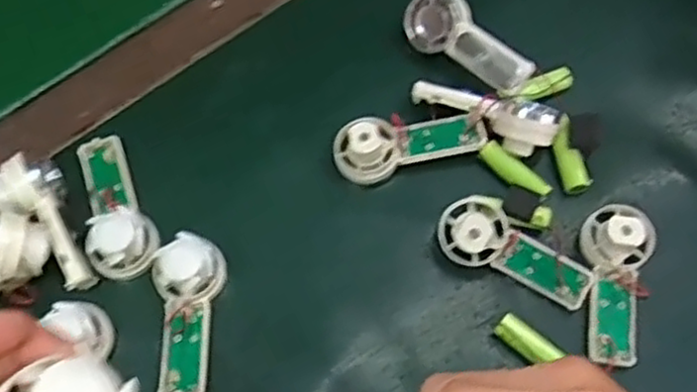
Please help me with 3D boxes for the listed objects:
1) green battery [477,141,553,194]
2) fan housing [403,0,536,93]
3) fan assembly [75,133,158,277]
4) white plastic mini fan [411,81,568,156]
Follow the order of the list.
[{"bbox_3d":[0.104,-0.015,0.458,0.049,0.010,0.015,41,74,17],"label":"green battery"},{"bbox_3d":[0.077,-0.100,0.482,0.093,0.041,0.017,47,31,19],"label":"fan housing"},{"bbox_3d":[-0.146,0.003,0.442,0.038,0.026,0.094,-21,68,-7],"label":"fan assembly"},{"bbox_3d":[0.087,-0.051,0.455,0.096,0.021,0.034,11,68,6],"label":"white plastic mini fan"}]

